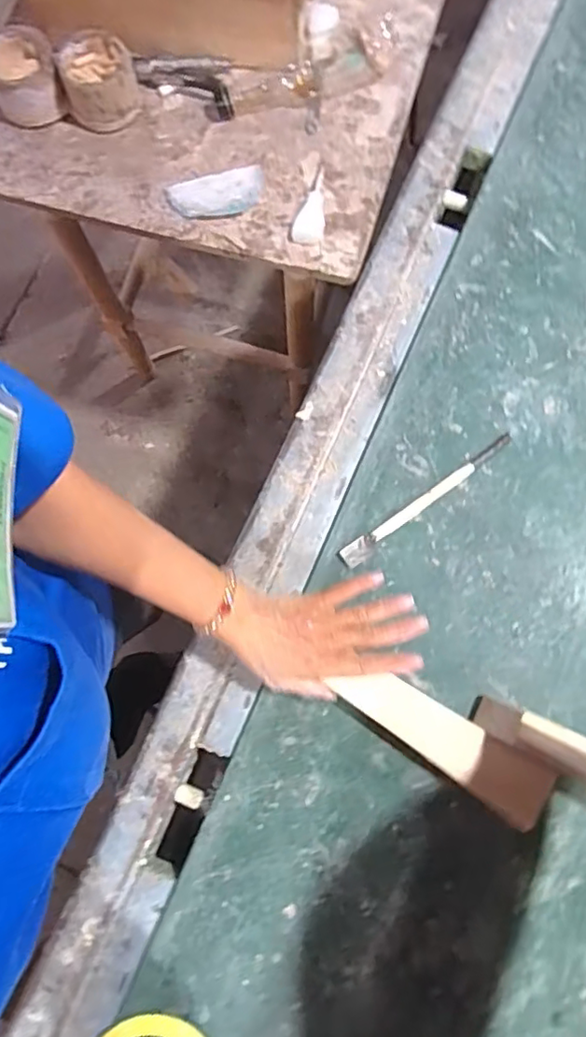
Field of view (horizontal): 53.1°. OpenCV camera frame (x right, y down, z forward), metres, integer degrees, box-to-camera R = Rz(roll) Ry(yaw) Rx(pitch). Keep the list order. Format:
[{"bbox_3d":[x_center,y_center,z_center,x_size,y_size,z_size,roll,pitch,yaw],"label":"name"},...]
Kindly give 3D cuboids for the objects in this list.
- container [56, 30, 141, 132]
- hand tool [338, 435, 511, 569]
[{"bbox_3d":[-0.226,-0.512,0.688,0.080,0.057,0.082,0,77,2],"label":"container"},{"bbox_3d":[0.133,-0.019,0.576,0.206,0.008,0.019,-36,78,-7],"label":"hand tool"}]

